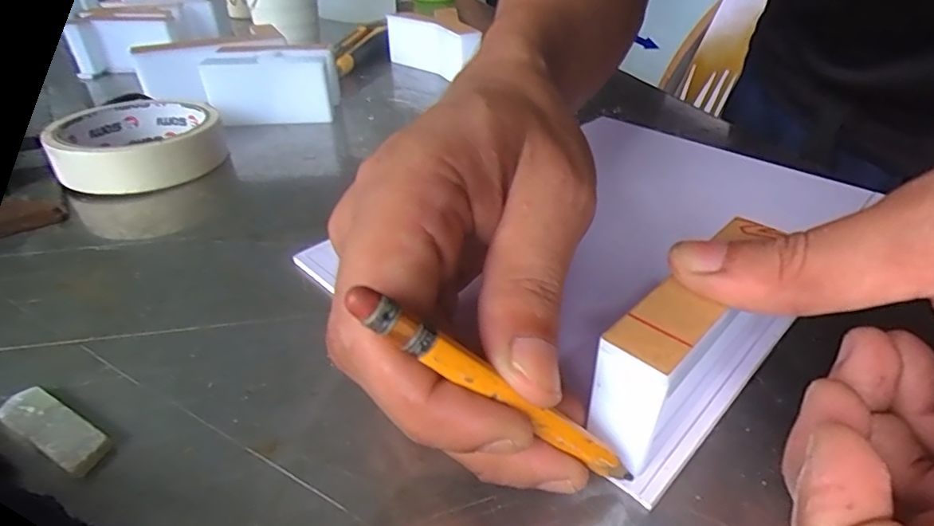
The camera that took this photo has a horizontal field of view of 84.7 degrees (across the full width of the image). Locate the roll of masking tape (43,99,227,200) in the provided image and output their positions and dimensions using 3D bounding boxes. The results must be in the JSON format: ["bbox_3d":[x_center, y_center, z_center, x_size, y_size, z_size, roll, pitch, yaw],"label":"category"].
[{"bbox_3d":[-0.192,-0.073,0.302,0.085,0.023,0.089,-15,39,-22],"label":"roll of masking tape"}]

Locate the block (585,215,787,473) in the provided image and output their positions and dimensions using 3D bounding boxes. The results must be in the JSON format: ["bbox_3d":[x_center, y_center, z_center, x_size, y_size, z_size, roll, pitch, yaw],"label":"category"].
[{"bbox_3d":[0.066,0.020,0.150,0.020,0.036,0.080,31,45,34],"label":"block"}]

